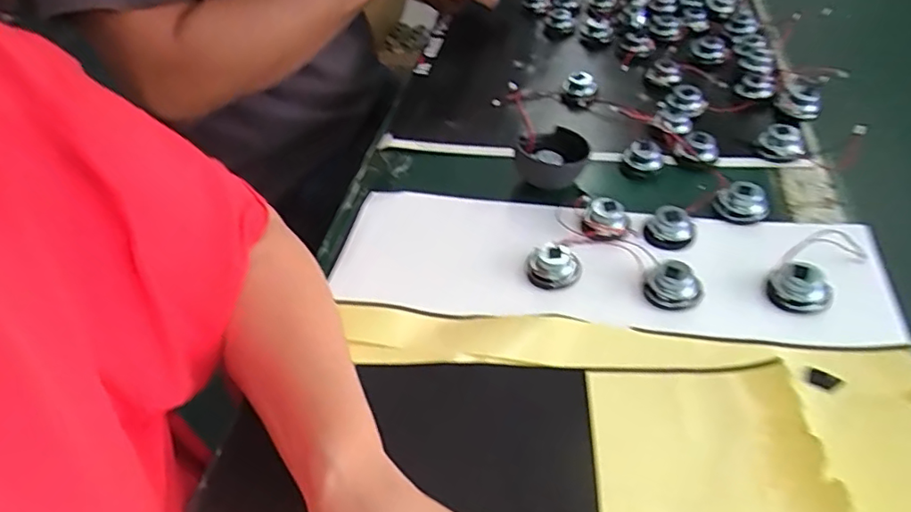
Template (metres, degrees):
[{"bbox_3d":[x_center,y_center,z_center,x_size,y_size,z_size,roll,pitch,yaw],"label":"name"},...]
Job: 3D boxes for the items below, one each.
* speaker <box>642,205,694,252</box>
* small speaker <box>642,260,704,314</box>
[{"bbox_3d":[0.155,-0.021,0.414,0.029,0.017,0.029,-30,49,-22],"label":"speaker"},{"bbox_3d":[0.143,0.020,0.375,0.035,0.017,0.031,21,51,25],"label":"small speaker"}]

